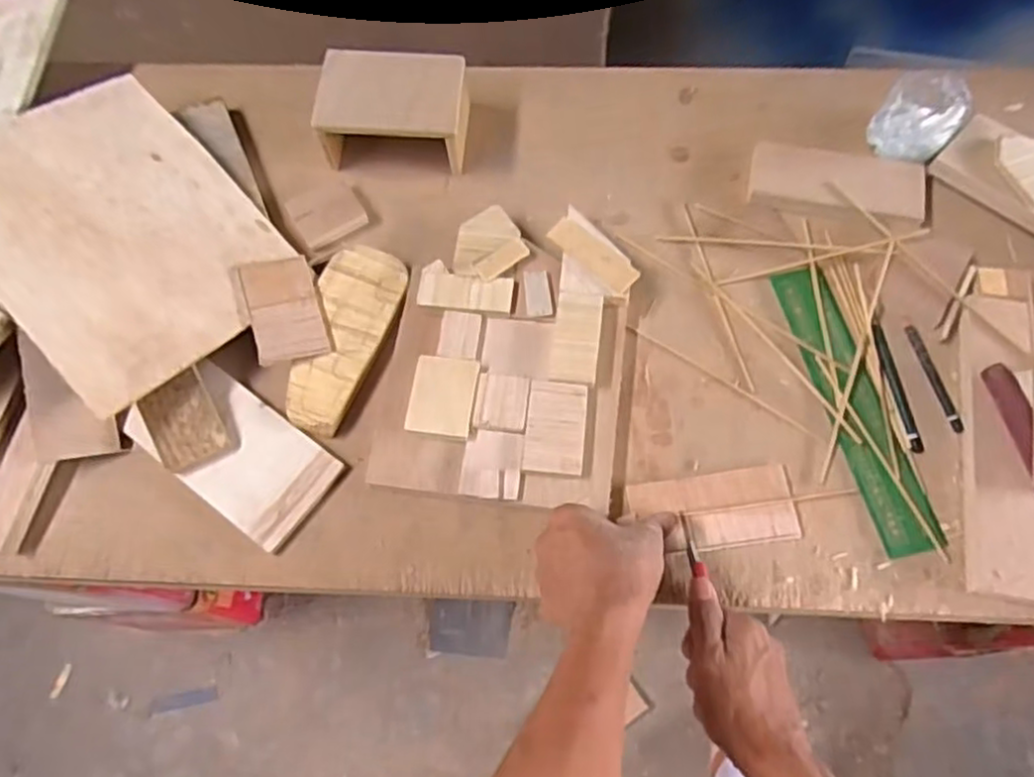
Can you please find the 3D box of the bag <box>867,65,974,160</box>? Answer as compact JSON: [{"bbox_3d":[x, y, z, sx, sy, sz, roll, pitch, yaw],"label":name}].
[{"bbox_3d":[0.373,-0.252,0.650,0.070,0.047,0.068,36,73,16],"label":"bag"}]

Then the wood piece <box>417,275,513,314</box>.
[{"bbox_3d":[-0.044,-0.082,0.596,0.080,0.004,0.032,5,72,-1],"label":"wood piece"}]

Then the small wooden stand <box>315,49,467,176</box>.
[{"bbox_3d":[-0.115,-0.262,0.664,0.131,0.071,0.093,1,67,3],"label":"small wooden stand"}]

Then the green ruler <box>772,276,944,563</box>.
[{"bbox_3d":[0.279,0.011,0.579,0.047,0.007,0.250,-14,70,-2],"label":"green ruler"}]

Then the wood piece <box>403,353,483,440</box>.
[{"bbox_3d":[-0.060,0.008,0.570,0.052,0.016,0.067,6,67,5],"label":"wood piece"}]

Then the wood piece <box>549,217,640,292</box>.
[{"bbox_3d":[0.066,-0.115,0.604,0.085,0.005,0.030,37,84,12],"label":"wood piece"}]

